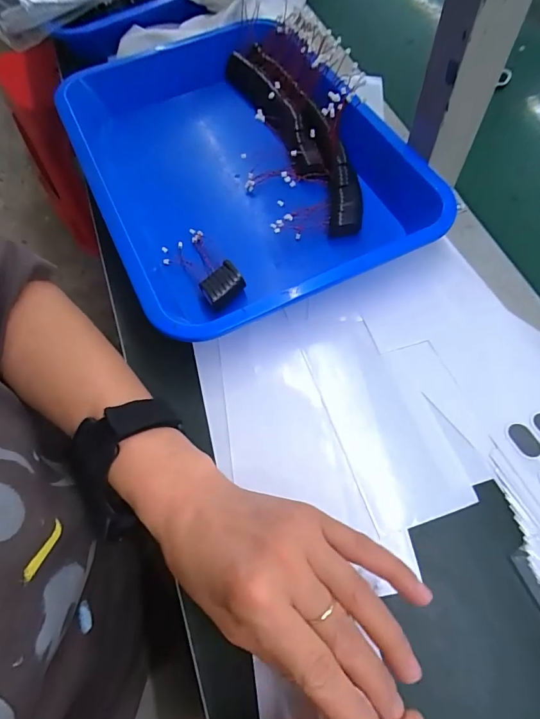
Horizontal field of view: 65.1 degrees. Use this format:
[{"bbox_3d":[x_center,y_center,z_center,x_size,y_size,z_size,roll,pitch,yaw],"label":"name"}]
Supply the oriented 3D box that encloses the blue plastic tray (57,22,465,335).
[{"bbox_3d":[-0.036,-0.201,0.412,0.269,0.055,0.374,-25,65,-8],"label":"blue plastic tray"}]

